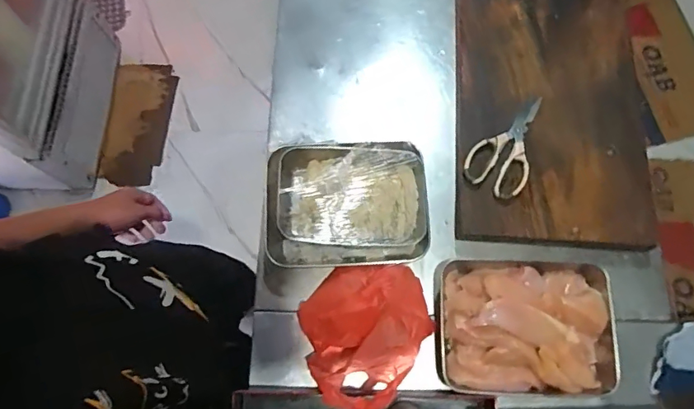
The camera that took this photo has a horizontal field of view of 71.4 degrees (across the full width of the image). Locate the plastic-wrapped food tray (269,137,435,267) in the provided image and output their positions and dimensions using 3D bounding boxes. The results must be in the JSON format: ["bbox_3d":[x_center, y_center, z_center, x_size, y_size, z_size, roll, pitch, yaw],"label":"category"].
[{"bbox_3d":[-0.002,0.002,0.771,0.255,0.079,0.192,-3,74,-1],"label":"plastic-wrapped food tray"}]

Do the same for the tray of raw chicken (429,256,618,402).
[{"bbox_3d":[0.269,0.181,0.723,0.254,0.054,0.201,2,74,1],"label":"tray of raw chicken"}]

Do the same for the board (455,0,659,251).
[{"bbox_3d":[0.343,-0.178,0.835,0.302,0.054,0.499,5,74,2],"label":"board"}]

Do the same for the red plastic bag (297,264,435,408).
[{"bbox_3d":[0.014,0.176,0.674,0.158,0.155,0.196,8,74,2],"label":"red plastic bag"}]

